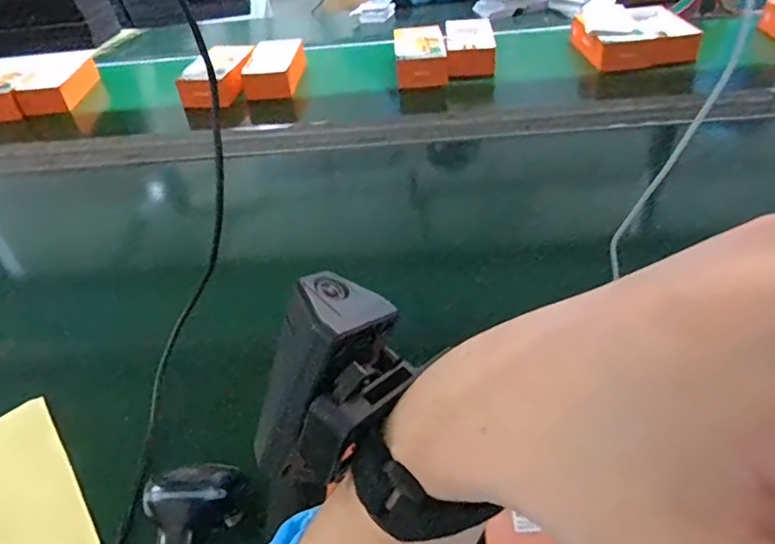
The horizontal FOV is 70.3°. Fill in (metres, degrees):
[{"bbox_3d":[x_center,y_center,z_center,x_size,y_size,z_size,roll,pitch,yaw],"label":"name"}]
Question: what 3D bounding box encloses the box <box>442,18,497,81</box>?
[{"bbox_3d":[0.171,-0.467,1.150,0.106,0.053,0.191,-1,41,5],"label":"box"}]

